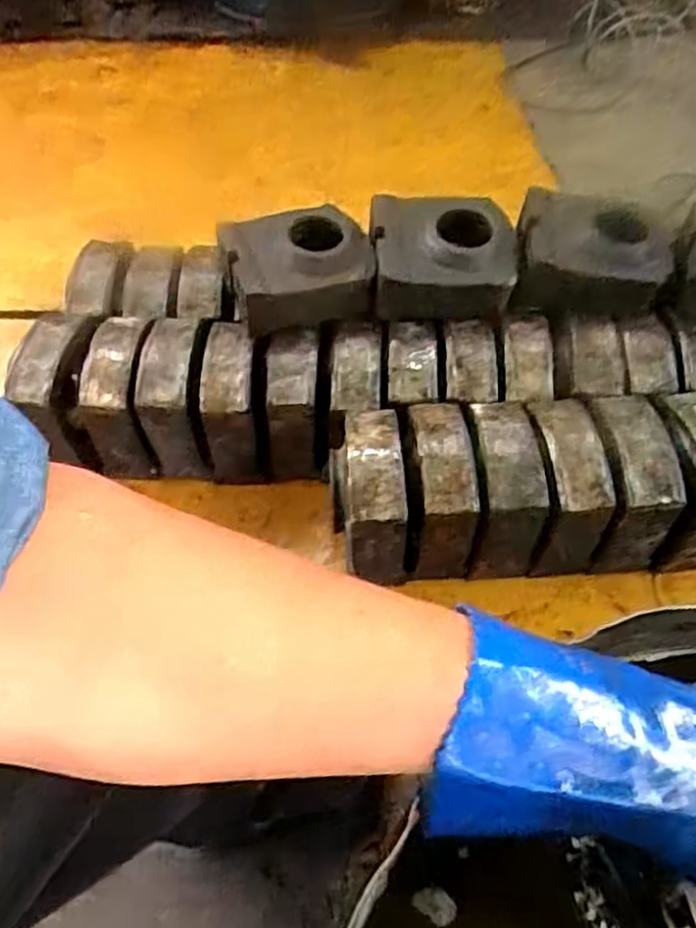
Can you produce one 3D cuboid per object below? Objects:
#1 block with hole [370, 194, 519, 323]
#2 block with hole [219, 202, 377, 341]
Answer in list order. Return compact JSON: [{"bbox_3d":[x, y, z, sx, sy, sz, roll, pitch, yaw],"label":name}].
[{"bbox_3d":[0.121,-0.272,0.943,0.183,0.084,0.164,-4,54,-2],"label":"block with hole"},{"bbox_3d":[-0.066,-0.253,0.931,0.189,0.111,0.112,-7,54,-4],"label":"block with hole"}]

